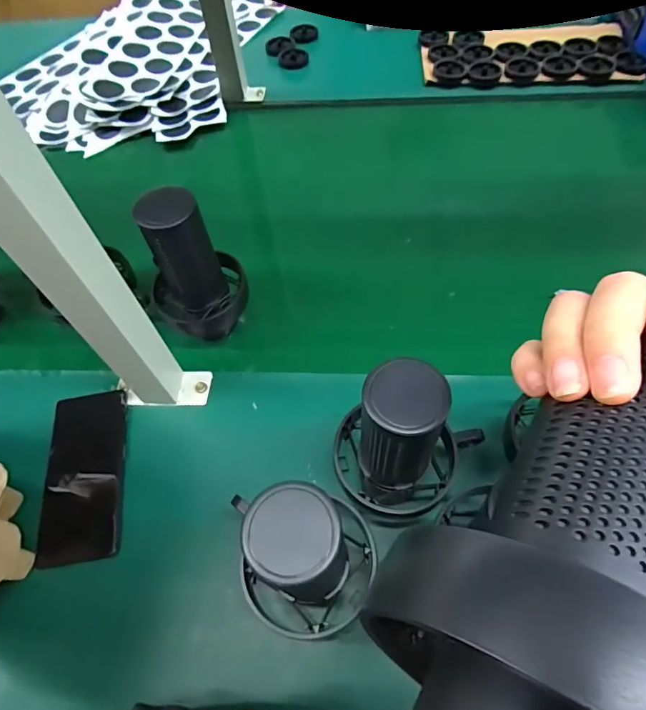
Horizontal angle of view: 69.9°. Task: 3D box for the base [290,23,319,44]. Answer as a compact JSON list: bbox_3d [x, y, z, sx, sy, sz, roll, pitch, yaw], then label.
[{"bbox_3d":[-0.034,-0.585,0.838,0.050,0.007,0.057,-9,57,-1],"label":"base"}]

